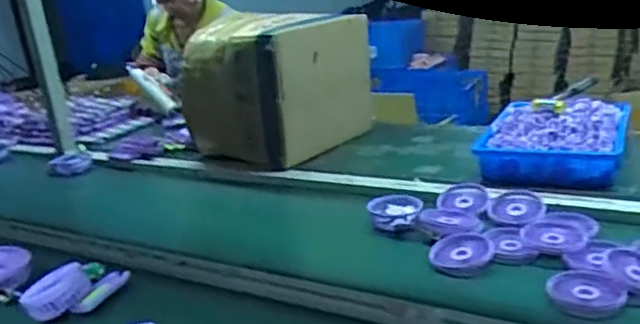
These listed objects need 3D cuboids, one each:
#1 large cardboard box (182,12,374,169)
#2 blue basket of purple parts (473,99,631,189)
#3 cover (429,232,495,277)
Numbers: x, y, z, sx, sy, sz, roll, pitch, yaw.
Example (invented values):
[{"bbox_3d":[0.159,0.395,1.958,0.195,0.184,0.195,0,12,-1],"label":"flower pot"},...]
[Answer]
[{"bbox_3d":[-0.099,-0.194,1.506,0.325,0.294,0.371,11,25,41],"label":"large cardboard box"},{"bbox_3d":[0.460,-0.050,1.206,0.251,0.089,0.332,4,21,28],"label":"blue basket of purple parts"},{"bbox_3d":[0.210,0.131,0.905,0.087,0.024,0.097,1,20,20],"label":"cover"}]

